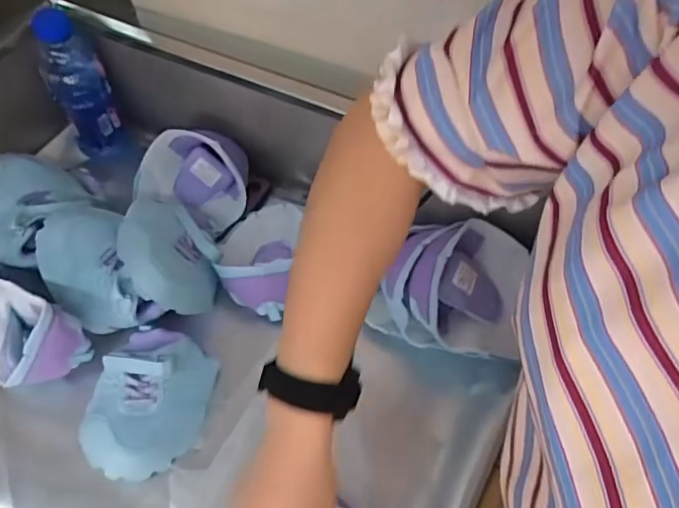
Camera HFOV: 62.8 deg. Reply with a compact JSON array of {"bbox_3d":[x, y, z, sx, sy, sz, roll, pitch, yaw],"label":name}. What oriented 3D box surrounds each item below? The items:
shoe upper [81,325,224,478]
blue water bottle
[{"bbox_3d":[-0.195,0.148,0.564,0.111,0.057,0.140,11,58,6],"label":"shoe upper"},{"bbox_3d":[-0.335,-0.214,0.723,0.071,0.182,0.063,-28,61,-17],"label":"blue water bottle"}]

